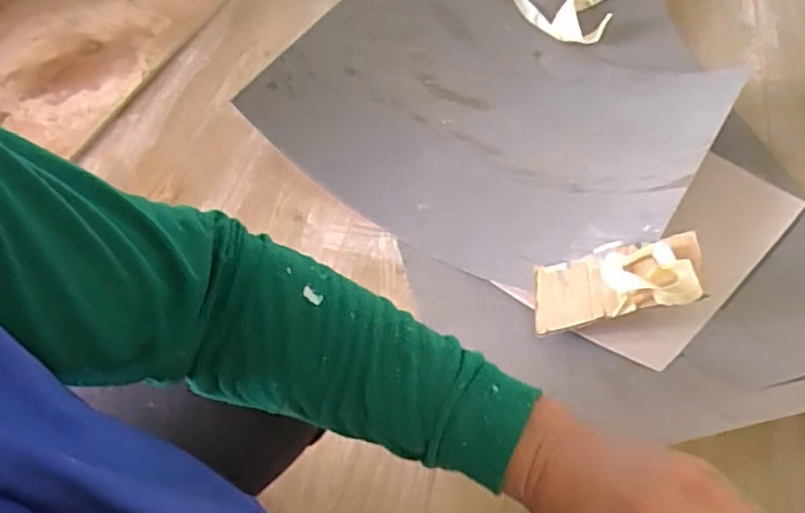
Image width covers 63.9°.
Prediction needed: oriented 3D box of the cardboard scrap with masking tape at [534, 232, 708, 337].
[{"bbox_3d":[0.255,0.027,0.771,0.208,0.058,0.124,-20,32,42],"label":"cardboard scrap with masking tape"}]

